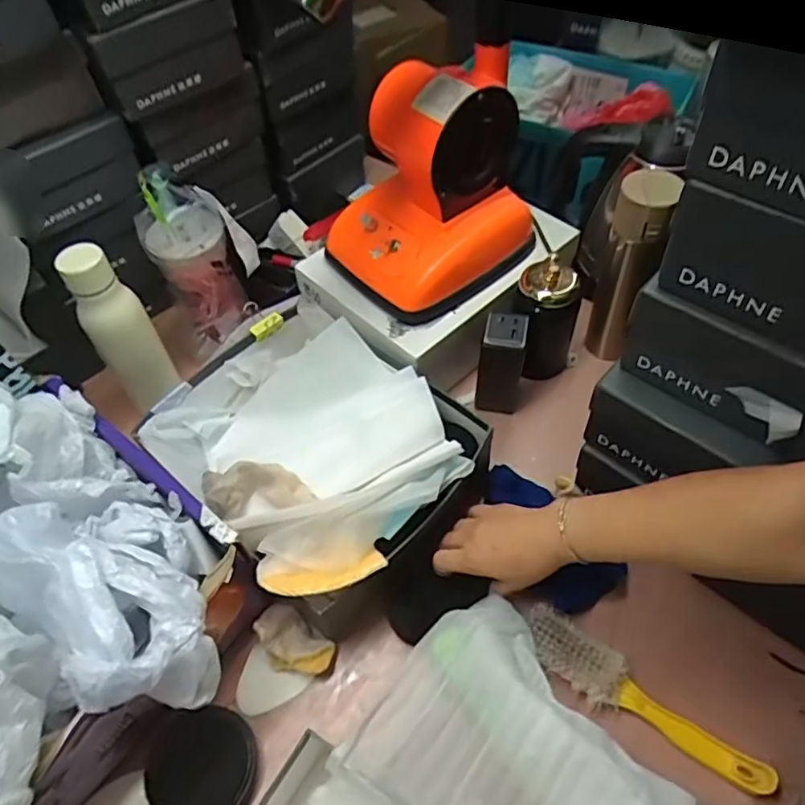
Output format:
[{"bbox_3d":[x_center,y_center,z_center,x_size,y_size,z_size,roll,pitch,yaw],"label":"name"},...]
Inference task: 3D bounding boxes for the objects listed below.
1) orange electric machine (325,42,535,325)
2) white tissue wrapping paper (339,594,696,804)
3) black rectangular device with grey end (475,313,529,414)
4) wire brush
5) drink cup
[{"bbox_3d":[0.053,-0.259,0.695,0.267,0.210,0.166,-36,60,-20],"label":"orange electric machine"},{"bbox_3d":[0.107,0.287,0.468,0.266,0.049,0.189,34,63,24],"label":"white tissue wrapping paper"},{"bbox_3d":[0.120,-0.049,0.728,0.057,0.131,0.059,10,55,10],"label":"black rectangular device with grey end"},{"bbox_3d":[0.209,0.269,0.548,0.224,0.030,0.050,34,63,24],"label":"wire brush"},{"bbox_3d":[-0.256,-0.175,0.749,0.086,0.210,0.080,-2,54,2],"label":"drink cup"}]

